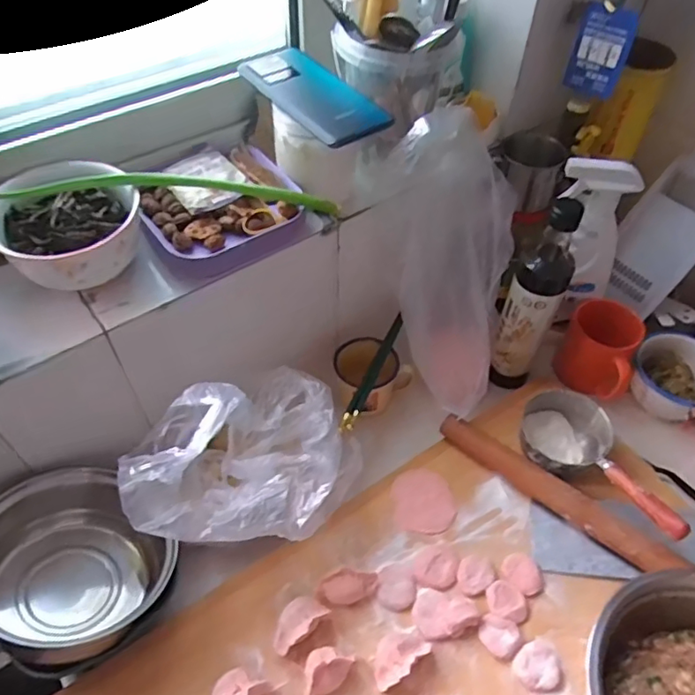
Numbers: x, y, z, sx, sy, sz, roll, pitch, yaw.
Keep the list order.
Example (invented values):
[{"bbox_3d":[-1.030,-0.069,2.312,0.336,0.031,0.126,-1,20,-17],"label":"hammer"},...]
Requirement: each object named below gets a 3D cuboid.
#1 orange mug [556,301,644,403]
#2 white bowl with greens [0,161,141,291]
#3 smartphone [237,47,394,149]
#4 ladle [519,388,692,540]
[{"bbox_3d":[0.311,0.006,0.712,0.083,0.106,0.080,1,50,-1],"label":"orange mug"},{"bbox_3d":[-0.238,-0.102,0.491,0.116,0.062,0.099,-28,59,-20],"label":"white bowl with greens"},{"bbox_3d":[-0.034,-0.243,0.543,0.075,0.013,0.156,-31,58,-24],"label":"smartphone"},{"bbox_3d":[0.253,0.123,0.590,0.095,0.061,0.196,-18,39,-13],"label":"ladle"}]

